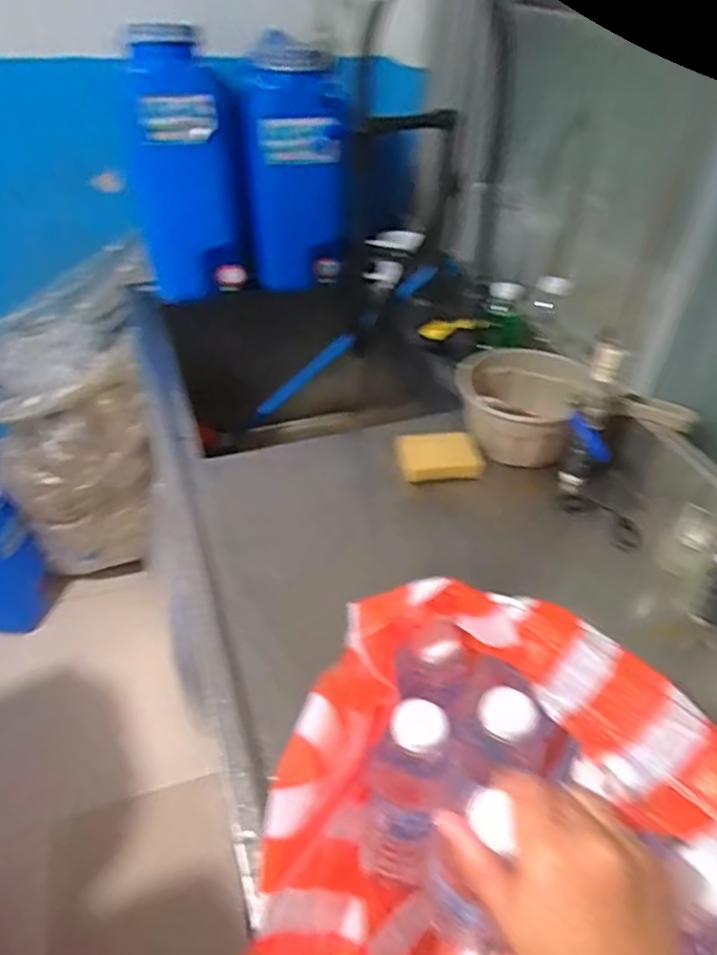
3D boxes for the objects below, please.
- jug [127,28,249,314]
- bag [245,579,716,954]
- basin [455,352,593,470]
[{"bbox_3d":[-0.311,-0.552,1.176,0.188,0.426,0.160,-1,41,-5],"label":"jug"},{"bbox_3d":[0.094,0.266,0.398,0.260,0.237,0.319,-30,51,-32],"label":"bag"},{"bbox_3d":[0.226,-0.099,0.920,0.164,0.096,0.163,2,41,-2],"label":"basin"}]

